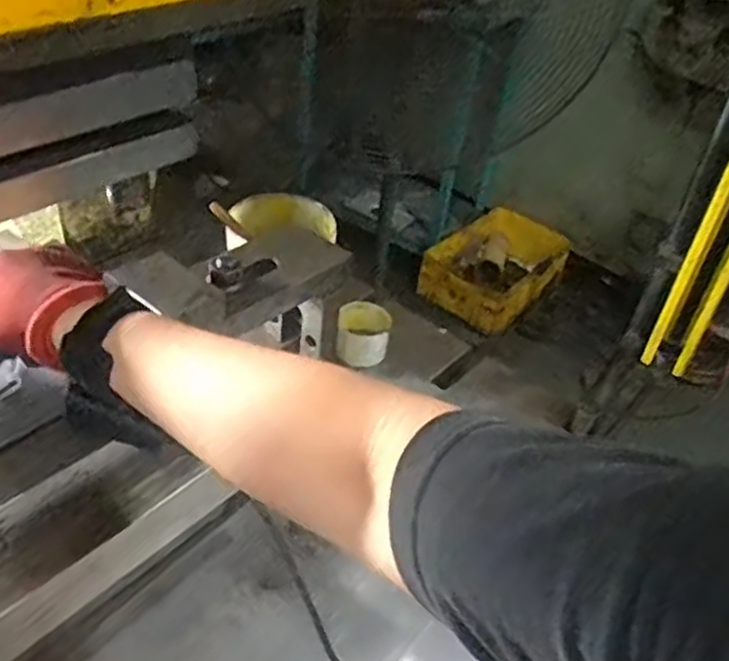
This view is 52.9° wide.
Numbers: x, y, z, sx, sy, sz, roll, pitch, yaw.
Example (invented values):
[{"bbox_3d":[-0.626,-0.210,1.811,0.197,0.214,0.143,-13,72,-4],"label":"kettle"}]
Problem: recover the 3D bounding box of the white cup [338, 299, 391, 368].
[{"bbox_3d":[-0.001,0.002,0.876,0.064,0.041,0.070,5,38,-2],"label":"white cup"}]

